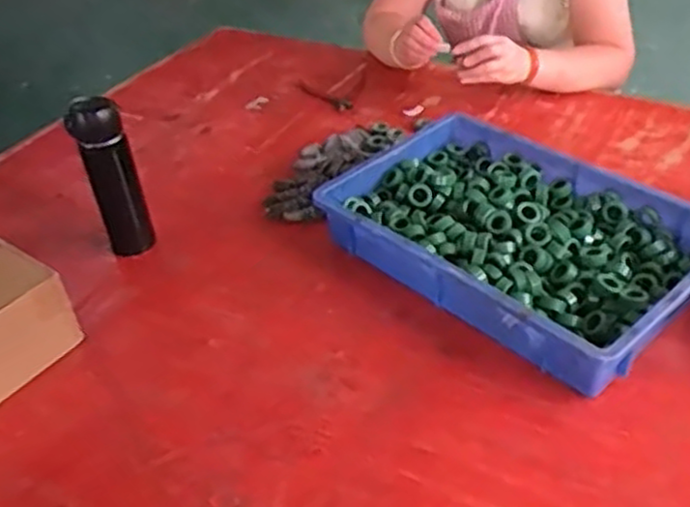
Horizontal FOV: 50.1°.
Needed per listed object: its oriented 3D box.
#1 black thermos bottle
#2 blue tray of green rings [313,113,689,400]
[{"bbox_3d":[-0.310,-0.103,0.986,0.066,0.224,0.066,-19,40,-16],"label":"black thermos bottle"},{"bbox_3d":[0.214,-0.026,0.924,0.296,0.076,0.439,-34,46,-30],"label":"blue tray of green rings"}]

